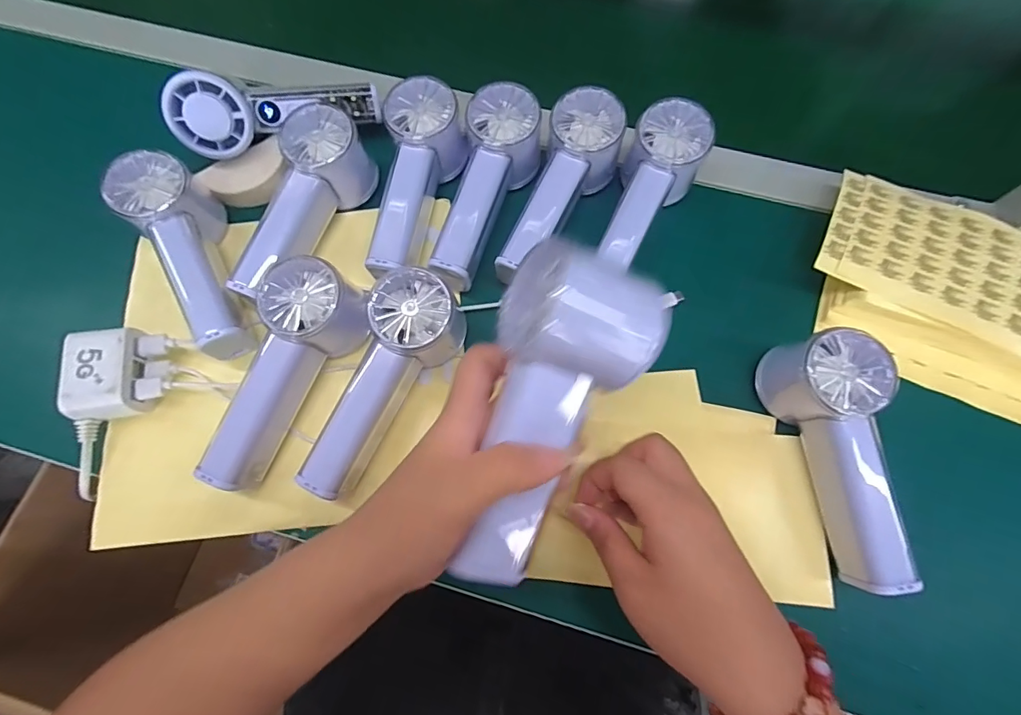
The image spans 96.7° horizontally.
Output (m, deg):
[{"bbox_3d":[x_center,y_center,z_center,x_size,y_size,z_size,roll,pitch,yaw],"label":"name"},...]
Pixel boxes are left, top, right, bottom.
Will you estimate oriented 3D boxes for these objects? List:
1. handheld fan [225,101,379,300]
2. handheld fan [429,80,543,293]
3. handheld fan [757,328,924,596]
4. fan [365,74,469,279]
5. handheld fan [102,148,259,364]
[{"bbox_3d":[-0.159,-0.110,0.335,0.050,0.053,0.147,23,73,7],"label":"handheld fan"},{"bbox_3d":[-0.017,-0.124,0.333,0.051,0.046,0.149,15,72,5],"label":"handheld fan"},{"bbox_3d":[0.211,0.060,0.282,0.049,0.060,0.149,-10,72,-4],"label":"handheld fan"},{"bbox_3d":[-0.069,-0.128,0.339,0.058,0.051,0.150,6,71,2],"label":"fan"},{"bbox_3d":[-0.224,-0.073,0.322,0.053,0.052,0.152,-32,74,-11],"label":"handheld fan"}]

